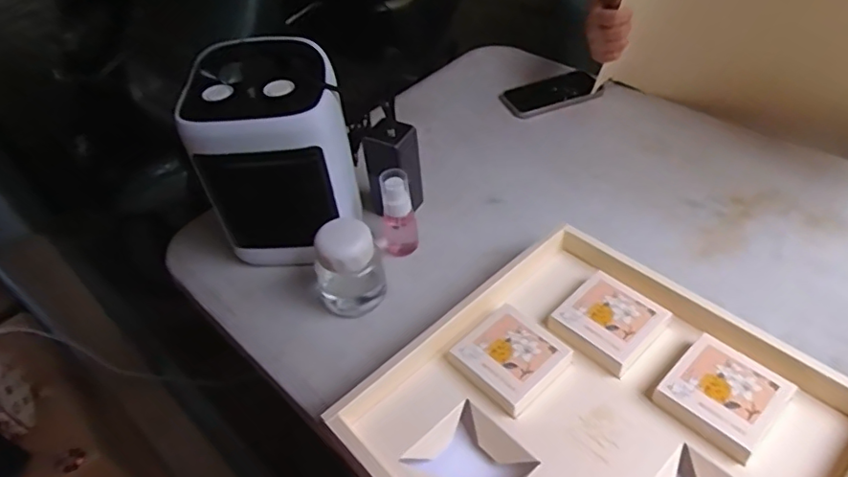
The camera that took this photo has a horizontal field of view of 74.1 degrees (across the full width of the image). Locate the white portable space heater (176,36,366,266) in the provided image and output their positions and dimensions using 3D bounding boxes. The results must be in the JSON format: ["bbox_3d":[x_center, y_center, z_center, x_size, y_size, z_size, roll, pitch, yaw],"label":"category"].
[{"bbox_3d":[-0.167,-0.086,0.665,0.158,0.247,0.120,-4,44,3],"label":"white portable space heater"}]

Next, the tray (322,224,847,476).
[{"bbox_3d":[0.165,0.164,0.503,0.352,0.064,0.349,-37,51,-27],"label":"tray"}]

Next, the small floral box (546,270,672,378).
[{"bbox_3d":[0.183,0.082,0.560,0.089,0.021,0.087,-37,51,-27],"label":"small floral box"}]

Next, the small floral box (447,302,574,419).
[{"bbox_3d":[0.083,0.112,0.541,0.086,0.023,0.086,-34,50,-25],"label":"small floral box"}]

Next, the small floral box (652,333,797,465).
[{"bbox_3d":[0.264,0.138,0.496,0.089,0.023,0.084,-35,51,-26],"label":"small floral box"}]

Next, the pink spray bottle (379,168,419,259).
[{"bbox_3d":[-0.036,-0.034,0.688,0.048,0.123,0.043,-11,44,-4],"label":"pink spray bottle"}]

